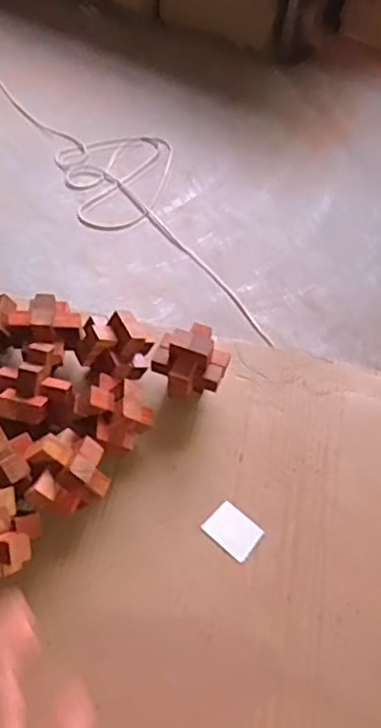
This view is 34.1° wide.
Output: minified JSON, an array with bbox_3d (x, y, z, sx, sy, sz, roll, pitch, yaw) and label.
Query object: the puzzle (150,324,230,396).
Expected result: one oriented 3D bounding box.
[{"bbox_3d":[0.001,0.000,0.705,0.088,0.080,0.068,-7,54,-11],"label":"puzzle"}]

